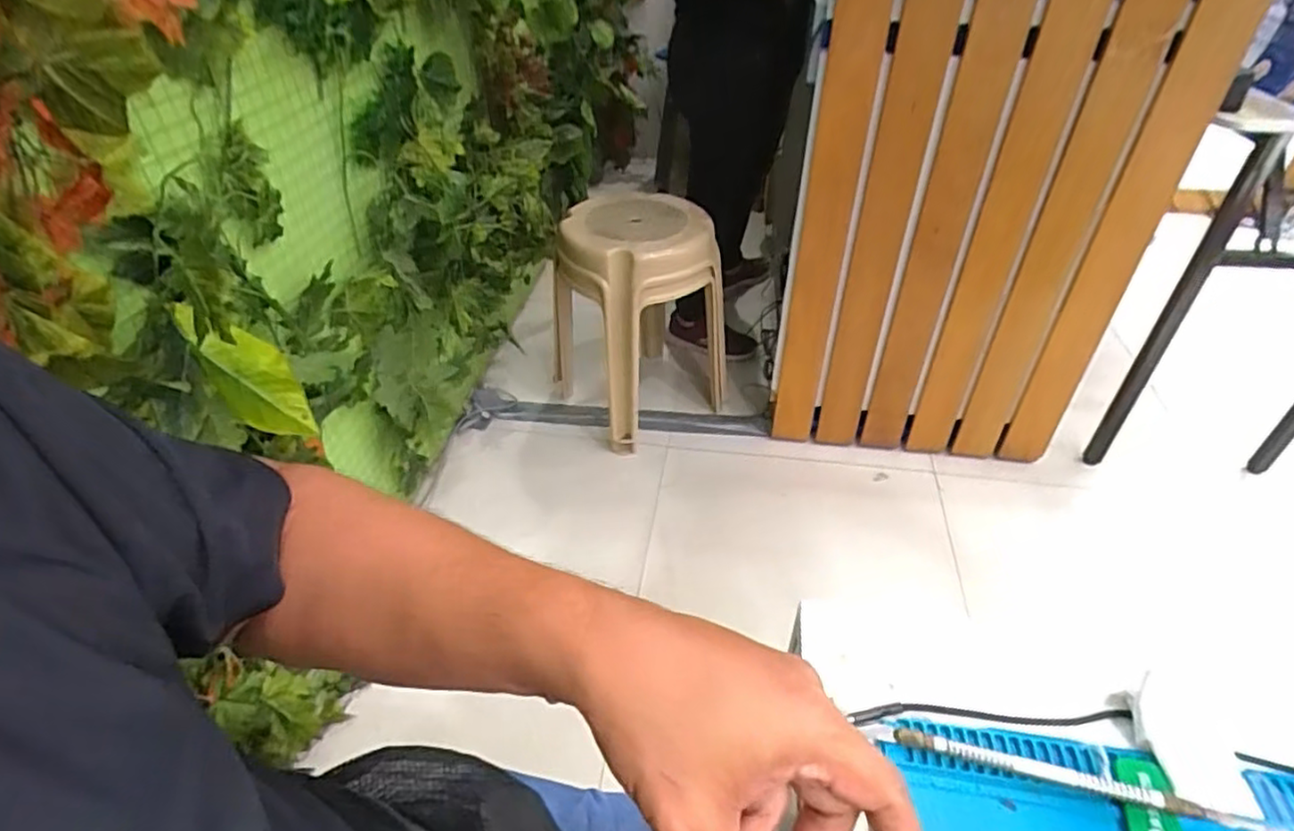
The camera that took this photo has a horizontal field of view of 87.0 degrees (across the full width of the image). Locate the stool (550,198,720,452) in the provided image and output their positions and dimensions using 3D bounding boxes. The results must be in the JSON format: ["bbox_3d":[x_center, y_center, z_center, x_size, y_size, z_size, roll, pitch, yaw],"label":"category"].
[{"bbox_3d":[-0.031,-0.252,1.603,0.314,0.467,0.358,-18,43,-20],"label":"stool"}]

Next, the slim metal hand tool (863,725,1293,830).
[{"bbox_3d":[0.201,0.171,0.324,0.183,0.013,0.011,11,41,13],"label":"slim metal hand tool"}]

